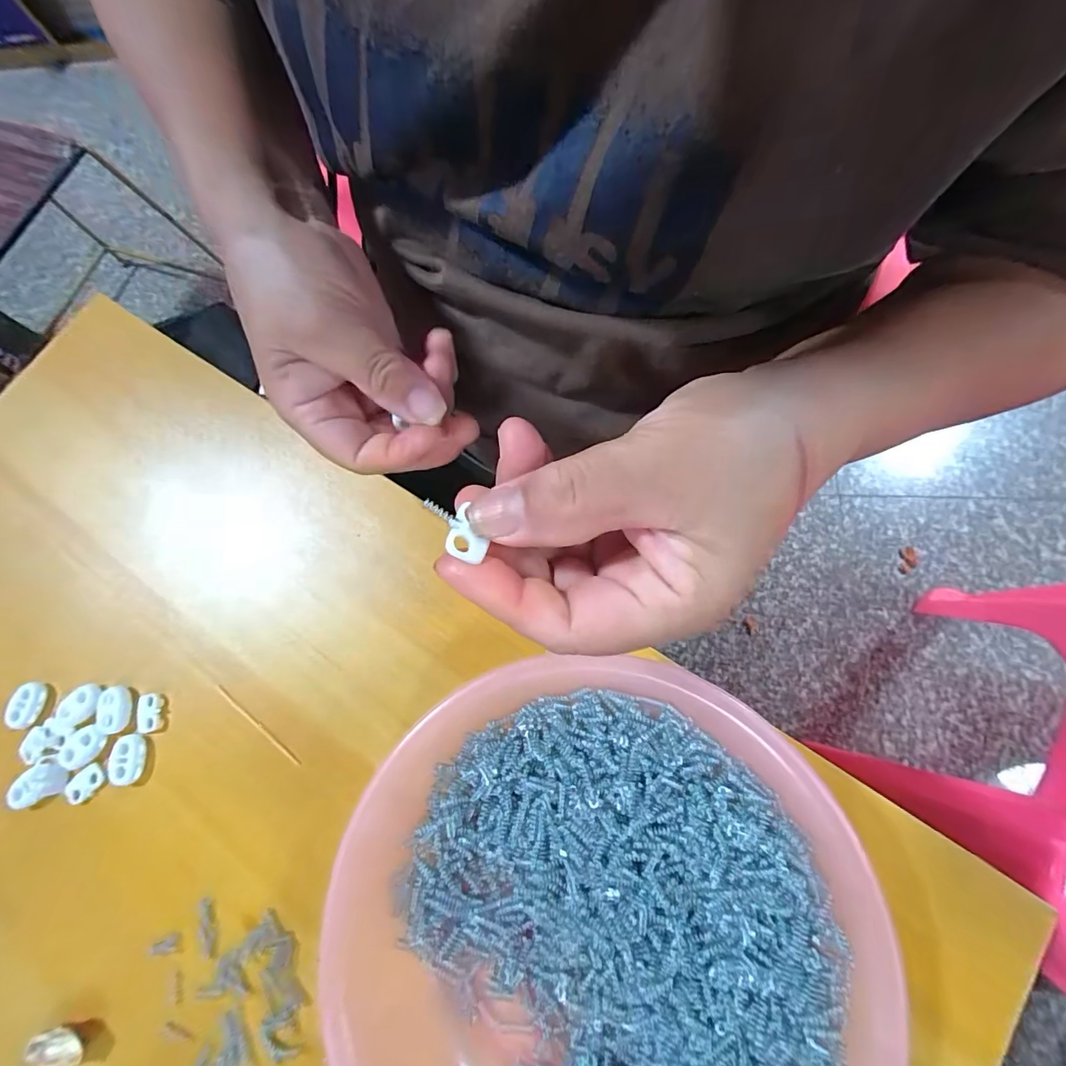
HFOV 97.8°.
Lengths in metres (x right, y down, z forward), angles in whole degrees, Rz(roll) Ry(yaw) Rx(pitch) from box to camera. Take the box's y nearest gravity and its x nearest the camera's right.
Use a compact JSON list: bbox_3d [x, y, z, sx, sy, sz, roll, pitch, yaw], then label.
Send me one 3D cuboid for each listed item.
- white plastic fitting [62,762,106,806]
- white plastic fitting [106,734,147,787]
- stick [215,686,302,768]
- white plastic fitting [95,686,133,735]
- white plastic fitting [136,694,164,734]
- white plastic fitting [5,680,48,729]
[{"bbox_3d":[-0.218,0.122,0.226,0.019,0.004,0.011,-44,74,-6],"label":"white plastic fitting"},{"bbox_3d":[-0.195,0.109,0.224,0.015,0.008,0.022,-9,74,4],"label":"white plastic fitting"},{"bbox_3d":[-0.136,0.094,0.228,0.059,0.004,0.004,35,81,14],"label":"stick"},{"bbox_3d":[-0.207,0.087,0.229,0.014,0.004,0.022,-14,73,3],"label":"white plastic fitting"},{"bbox_3d":[-0.190,0.089,0.231,0.012,0.004,0.018,-12,74,3],"label":"white plastic fitting"},{"bbox_3d":[-0.257,0.087,0.235,0.010,0.008,0.022,5,75,8],"label":"white plastic fitting"}]

